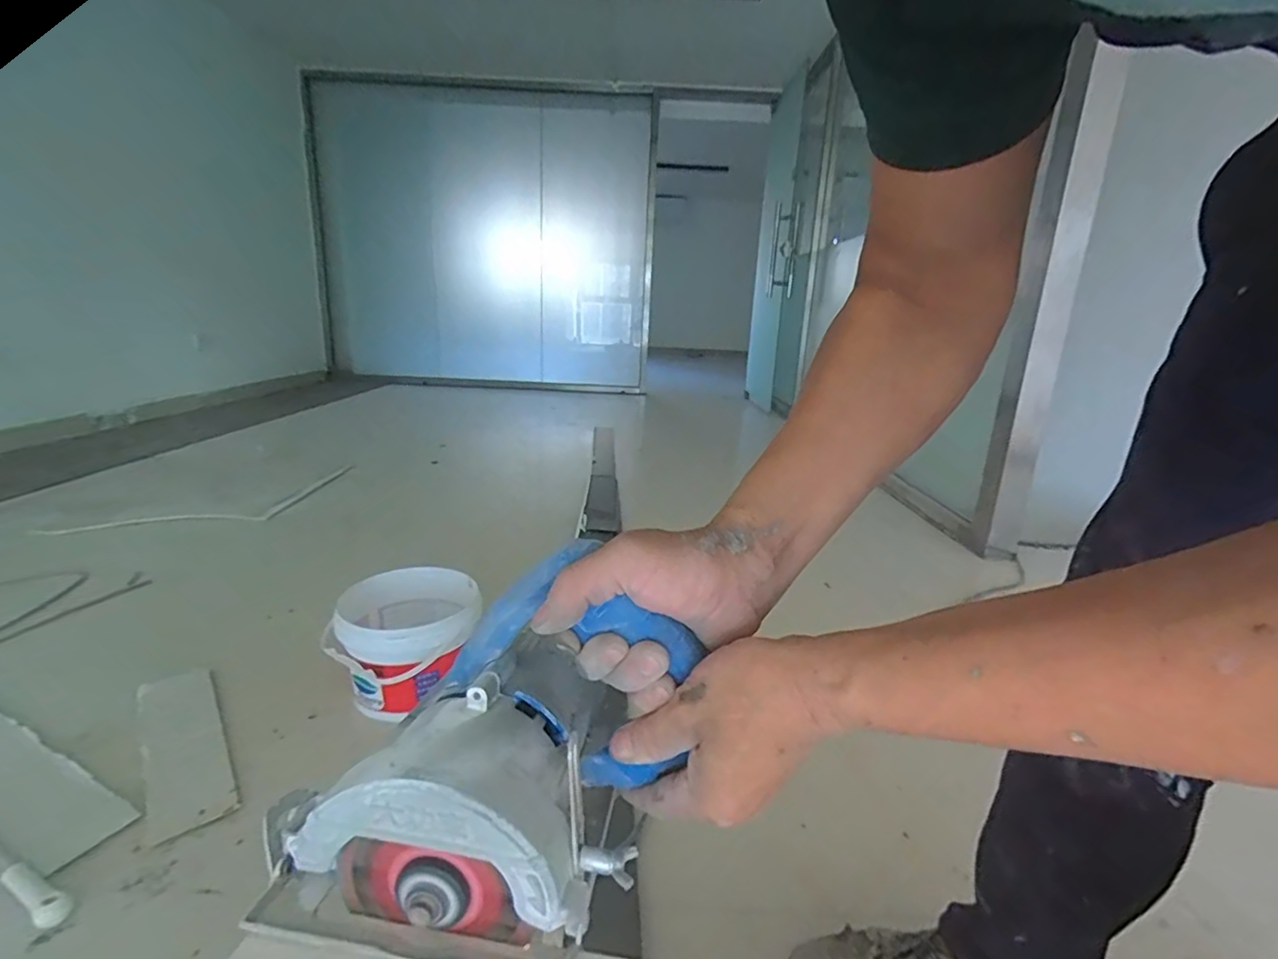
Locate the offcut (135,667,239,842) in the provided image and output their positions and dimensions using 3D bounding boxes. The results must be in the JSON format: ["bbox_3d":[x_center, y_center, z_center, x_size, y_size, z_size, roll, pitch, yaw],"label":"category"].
[{"bbox_3d":[-0.684,0.386,0.882,0.096,0.015,0.368,-10,20,-39],"label":"offcut"}]

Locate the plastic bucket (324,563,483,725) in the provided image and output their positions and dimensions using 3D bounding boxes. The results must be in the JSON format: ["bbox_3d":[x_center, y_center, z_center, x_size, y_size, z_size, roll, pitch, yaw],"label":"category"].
[{"bbox_3d":[-0.404,0.271,1.016,0.235,0.168,0.252,-5,17,-26],"label":"plastic bucket"}]

